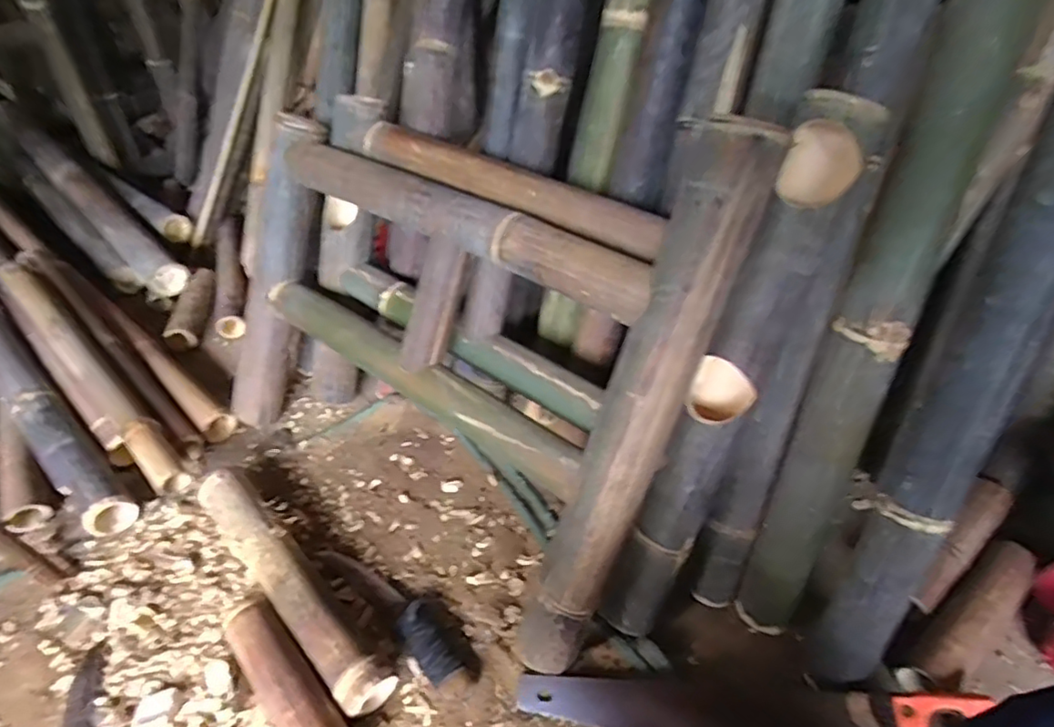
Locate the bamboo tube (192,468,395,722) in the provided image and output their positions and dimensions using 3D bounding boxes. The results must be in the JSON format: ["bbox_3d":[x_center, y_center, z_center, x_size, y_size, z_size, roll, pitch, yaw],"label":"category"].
[{"bbox_3d":[-0.309,0.278,0.778,0.075,0.068,0.410,-32,50,-32],"label":"bamboo tube"}]

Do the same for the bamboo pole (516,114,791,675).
[{"bbox_3d":[0.102,0.072,0.614,0.081,0.615,0.066,29,23,31],"label":"bamboo pole"}]

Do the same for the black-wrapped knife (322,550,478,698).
[{"bbox_3d":[-0.165,0.310,0.768,0.279,0.030,0.059,32,50,33],"label":"black-wrapped knife"}]

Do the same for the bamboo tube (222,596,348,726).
[{"bbox_3d":[-0.268,0.372,0.678,0.059,0.052,0.251,-30,48,-30],"label":"bamboo tube"}]

